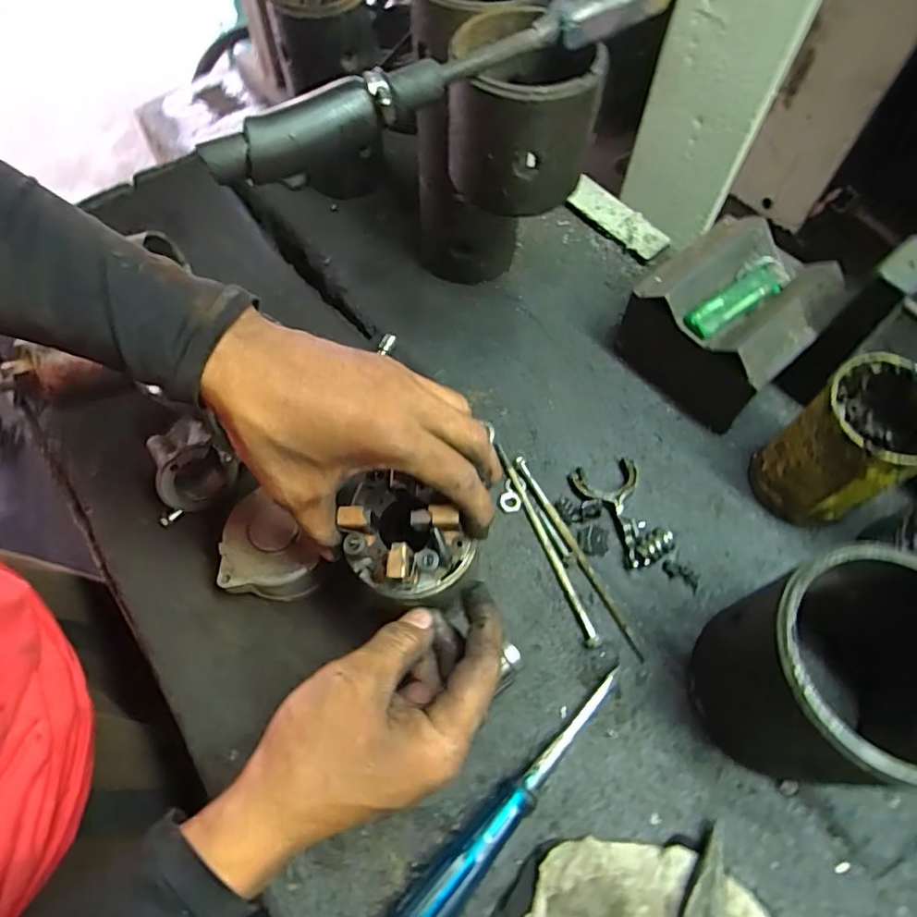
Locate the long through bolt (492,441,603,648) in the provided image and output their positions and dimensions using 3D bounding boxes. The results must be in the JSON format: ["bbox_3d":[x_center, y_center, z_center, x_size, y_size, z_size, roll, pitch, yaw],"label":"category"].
[{"bbox_3d":[0.063,0.060,0.427,0.009,0.008,0.161,-19,64,-10],"label":"long through bolt"}]

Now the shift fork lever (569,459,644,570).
[{"bbox_3d":[0.118,0.040,0.430,0.050,0.013,0.082,-10,63,-6],"label":"shift fork lever"}]

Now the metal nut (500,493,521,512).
[{"bbox_3d":[0.039,0.033,0.442,0.015,0.004,0.015,0,62,0],"label":"metal nut"}]

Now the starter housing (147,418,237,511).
[{"bbox_3d":[-0.202,0.004,0.436,0.052,0.055,0.055,-1,62,2],"label":"starter housing"}]

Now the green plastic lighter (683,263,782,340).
[{"bbox_3d":[0.202,-0.115,0.427,0.074,0.019,0.024,-30,66,-15],"label":"green plastic lighter"}]

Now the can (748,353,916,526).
[{"bbox_3d":[0.263,-0.006,0.400,0.076,0.113,0.071,0,63,0],"label":"can"}]

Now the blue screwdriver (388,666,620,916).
[{"bbox_3d":[0.032,0.204,0.344,0.027,0.030,0.186,41,69,19],"label":"blue screwdriver"}]

